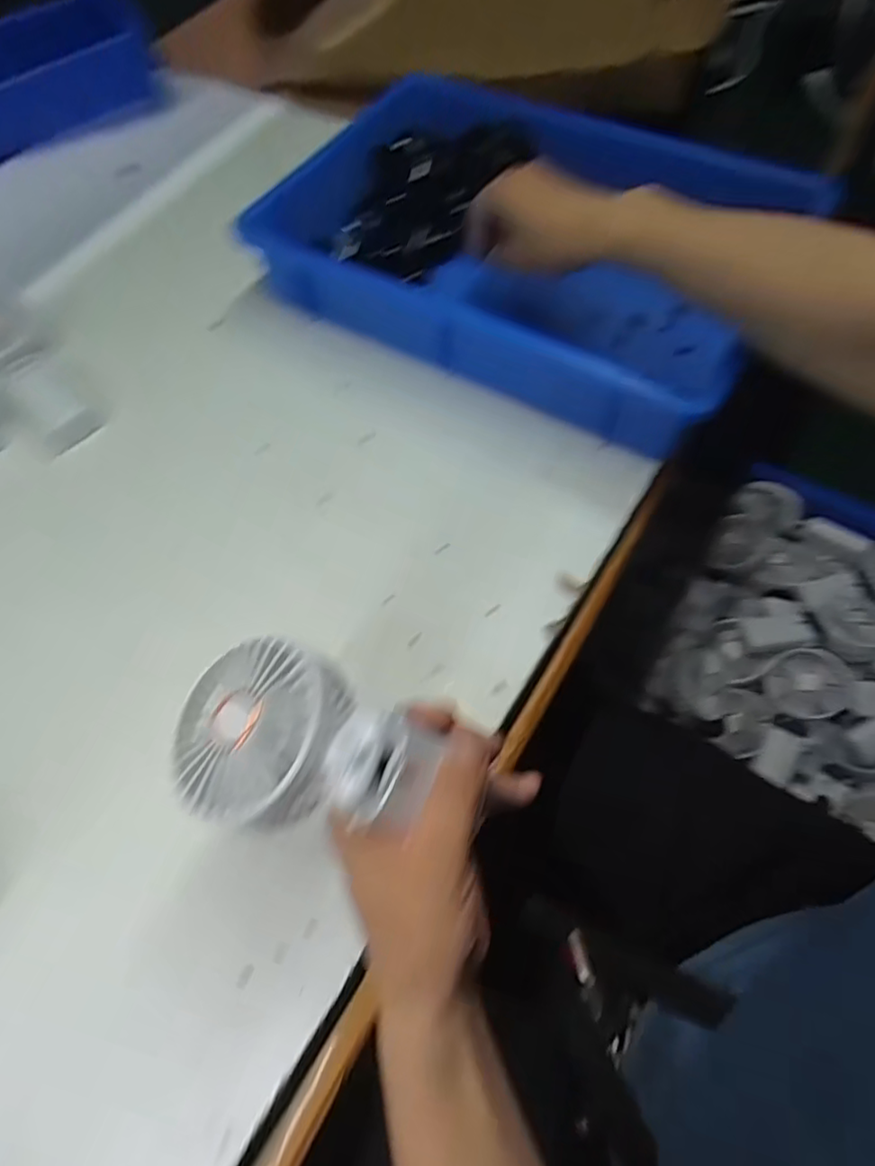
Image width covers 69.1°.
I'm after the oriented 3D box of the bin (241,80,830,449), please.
[{"bbox_3d":[0.090,-0.317,0.588,0.436,0.096,0.317,25,67,16],"label":"bin"}]

